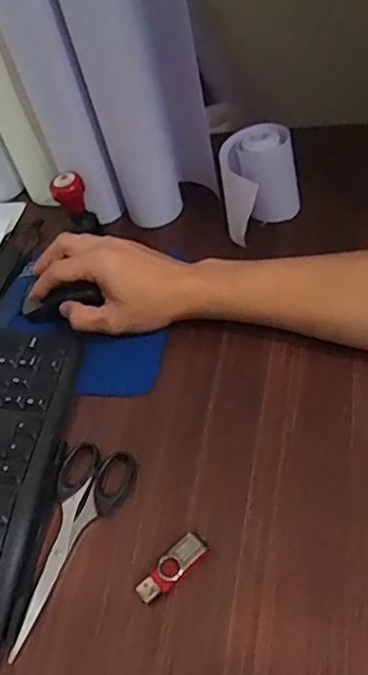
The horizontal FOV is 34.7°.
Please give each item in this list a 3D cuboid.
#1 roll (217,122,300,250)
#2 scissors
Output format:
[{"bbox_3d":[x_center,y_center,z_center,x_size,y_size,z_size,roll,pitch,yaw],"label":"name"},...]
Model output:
[{"bbox_3d":[0.073,-0.145,0.569,0.078,0.089,0.078,-2,52,3],"label":"roll"},{"bbox_3d":[-0.086,0.145,0.420,0.057,0.005,0.151,15,55,16],"label":"scissors"}]

